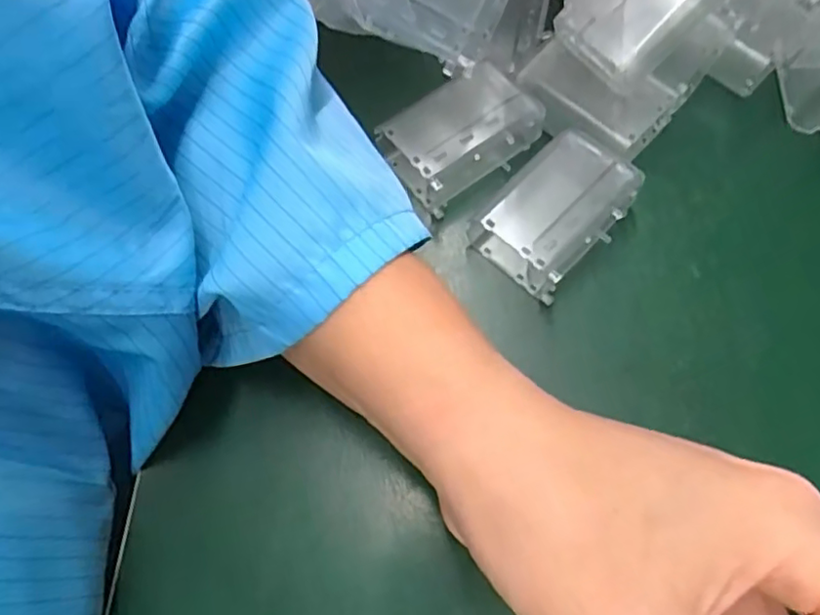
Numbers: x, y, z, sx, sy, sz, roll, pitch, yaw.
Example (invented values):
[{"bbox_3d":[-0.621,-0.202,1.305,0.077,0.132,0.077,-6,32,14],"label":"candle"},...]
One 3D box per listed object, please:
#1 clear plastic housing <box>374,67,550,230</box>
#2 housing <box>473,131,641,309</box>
[{"bbox_3d":[0.020,-0.068,0.254,0.058,0.026,0.035,-36,72,-12],"label":"clear plastic housing"},{"bbox_3d":[0.055,-0.037,0.240,0.042,0.025,0.056,39,75,15],"label":"housing"}]

